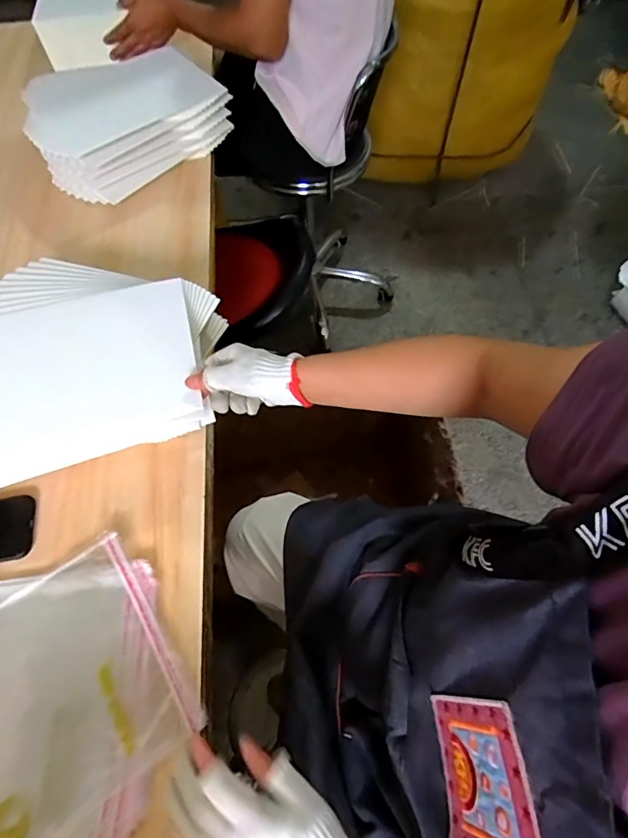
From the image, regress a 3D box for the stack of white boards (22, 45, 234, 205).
[{"bbox_3d":[-0.326,-0.527,0.824,0.323,0.140,0.177,-36,66,-17],"label":"stack of white boards"}]

